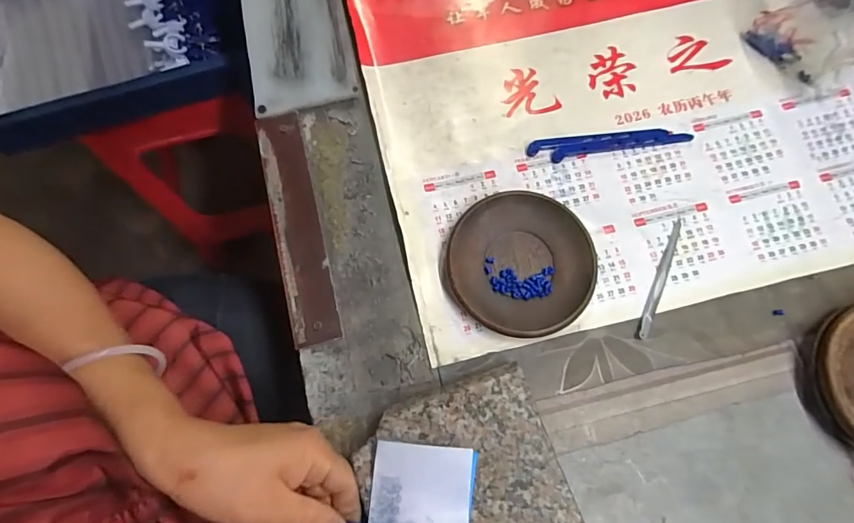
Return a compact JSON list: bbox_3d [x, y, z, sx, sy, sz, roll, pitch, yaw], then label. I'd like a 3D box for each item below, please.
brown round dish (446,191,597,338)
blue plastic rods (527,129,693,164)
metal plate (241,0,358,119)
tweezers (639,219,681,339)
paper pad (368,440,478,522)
[{"bbox_3d":[0.075,0.001,0.350,0.109,0.018,0.114,0,74,1],"label":"brown round dish"},{"bbox_3d":[0.158,-0.102,0.385,0.138,0.004,0.020,-7,74,-1],"label":"blue plastic rods"},{"bbox_3d":[-0.126,-0.232,0.420,0.093,0.007,0.200,-13,74,-3],"label":"metal plate"},{"bbox_3d":[0.187,0.012,0.352,0.009,0.007,0.106,24,76,7],"label":"tweezers"},{"bbox_3d":[-0.004,0.165,0.280,0.065,0.016,0.092,5,74,2],"label":"paper pad"}]

